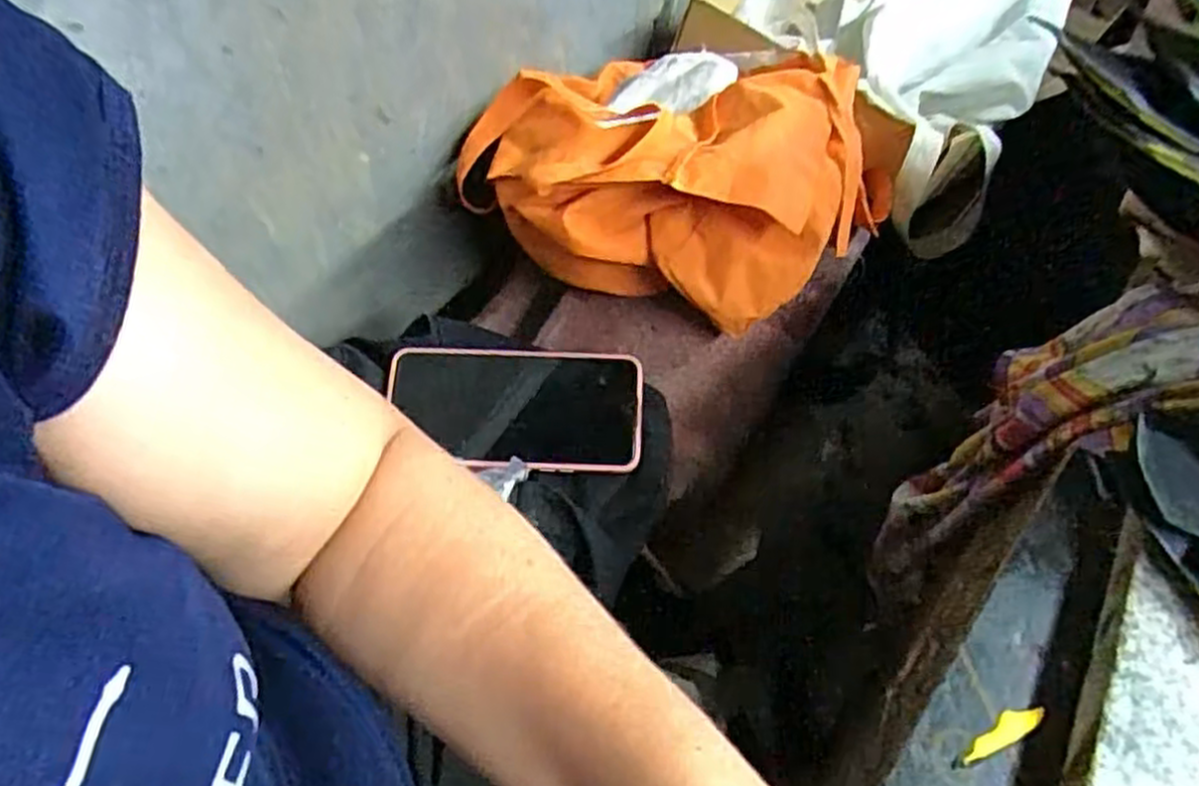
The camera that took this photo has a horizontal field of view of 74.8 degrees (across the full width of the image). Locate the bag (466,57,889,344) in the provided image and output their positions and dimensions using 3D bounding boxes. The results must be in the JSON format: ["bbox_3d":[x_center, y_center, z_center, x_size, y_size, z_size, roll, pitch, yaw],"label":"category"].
[{"bbox_3d":[0.044,-0.176,0.574,0.303,0.113,0.204,26,61,14],"label":"bag"}]

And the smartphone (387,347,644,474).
[{"bbox_3d":[-0.053,0.008,0.506,0.158,0.019,0.077,2,59,0],"label":"smartphone"}]

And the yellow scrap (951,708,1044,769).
[{"bbox_3d":[0.141,0.121,0.277,0.040,0.004,0.009,-26,63,-16],"label":"yellow scrap"}]

